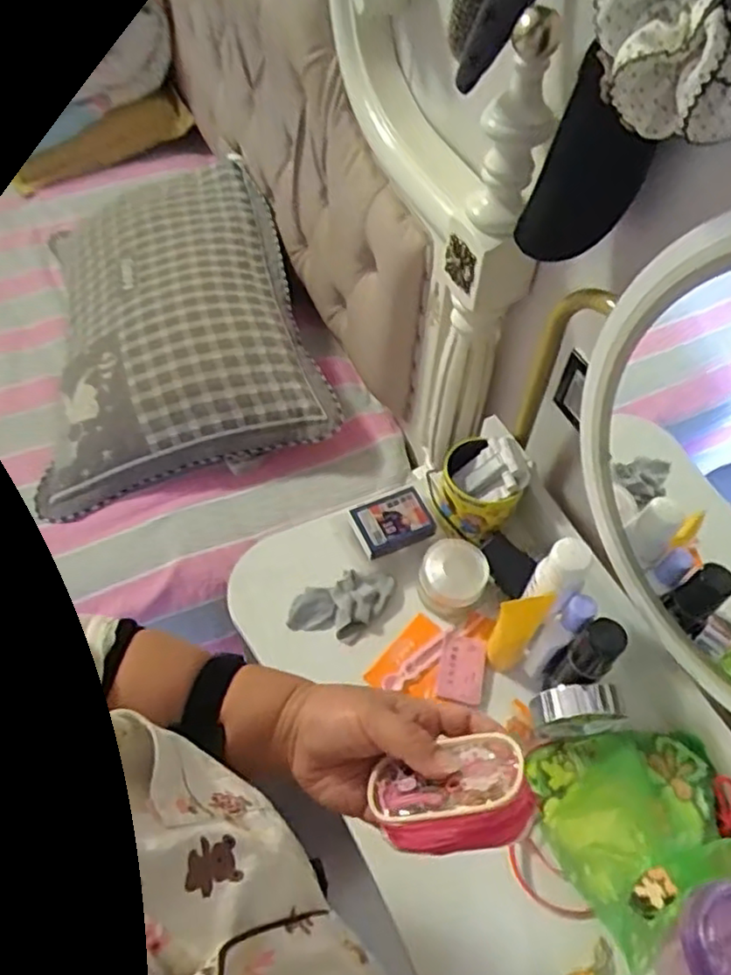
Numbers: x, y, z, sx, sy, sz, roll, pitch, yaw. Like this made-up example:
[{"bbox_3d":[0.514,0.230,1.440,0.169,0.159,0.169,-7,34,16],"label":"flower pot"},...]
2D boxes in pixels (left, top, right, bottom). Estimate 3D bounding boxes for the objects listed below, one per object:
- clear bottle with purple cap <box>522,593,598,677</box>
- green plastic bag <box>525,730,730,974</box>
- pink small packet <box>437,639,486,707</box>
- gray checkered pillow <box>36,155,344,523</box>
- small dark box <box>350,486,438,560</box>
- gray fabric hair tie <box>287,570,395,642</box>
[{"bbox_3d":[0.181,0.142,0.634,0.042,0.126,0.031,-38,63,-25],"label":"clear bottle with purple cap"},{"bbox_3d":[0.239,0.263,0.547,0.173,0.131,0.162,-14,56,-12],"label":"green plastic bag"},{"bbox_3d":[0.098,0.181,0.673,0.044,0.008,0.061,11,72,1],"label":"pink small packet"},{"bbox_3d":[-0.330,-0.294,1.153,0.450,0.186,0.644,-10,55,-9],"label":"gray checkered pillow"},{"bbox_3d":[0.031,0.037,0.741,0.083,0.029,0.062,-20,57,-16],"label":"small dark box"},{"bbox_3d":[-0.022,0.125,0.712,0.118,0.018,0.066,-18,56,-14],"label":"gray fabric hair tie"}]

